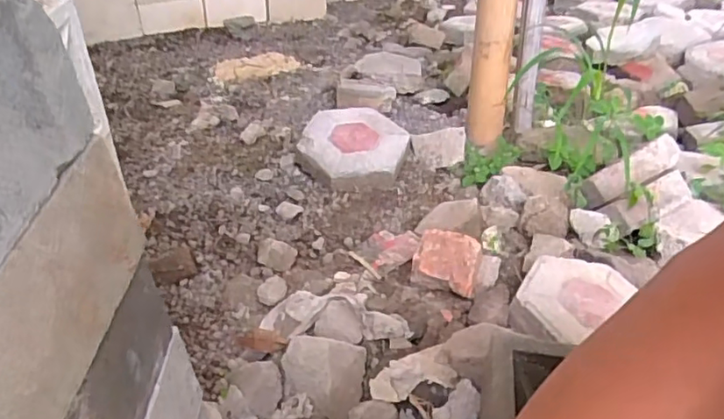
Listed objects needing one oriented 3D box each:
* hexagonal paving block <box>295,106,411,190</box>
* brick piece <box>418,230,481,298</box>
[{"bbox_3d":[-0.015,-0.118,1.136,0.208,0.073,0.191,-2,36,-2],"label":"hexagonal paving block"},{"bbox_3d":[0.127,0.080,0.874,0.090,0.053,0.085,9,37,13],"label":"brick piece"}]

